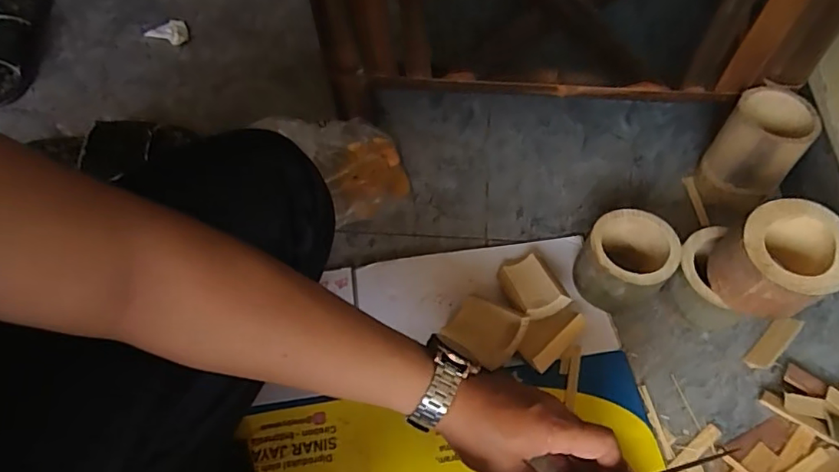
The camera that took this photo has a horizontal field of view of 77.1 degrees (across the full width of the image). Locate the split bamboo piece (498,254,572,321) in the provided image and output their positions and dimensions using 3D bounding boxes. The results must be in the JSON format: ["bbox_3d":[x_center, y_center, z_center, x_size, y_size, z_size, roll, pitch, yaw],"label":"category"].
[{"bbox_3d":[0.119,0.054,0.566,0.051,0.021,0.080,-34,39,6],"label":"split bamboo piece"}]

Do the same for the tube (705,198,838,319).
[{"bbox_3d":[0.331,0.023,0.488,0.087,0.081,0.089,-1,59,2],"label":"tube"}]

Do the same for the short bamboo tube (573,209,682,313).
[{"bbox_3d":[0.222,0.029,0.573,0.084,0.080,0.091,-1,59,1],"label":"short bamboo tube"}]

